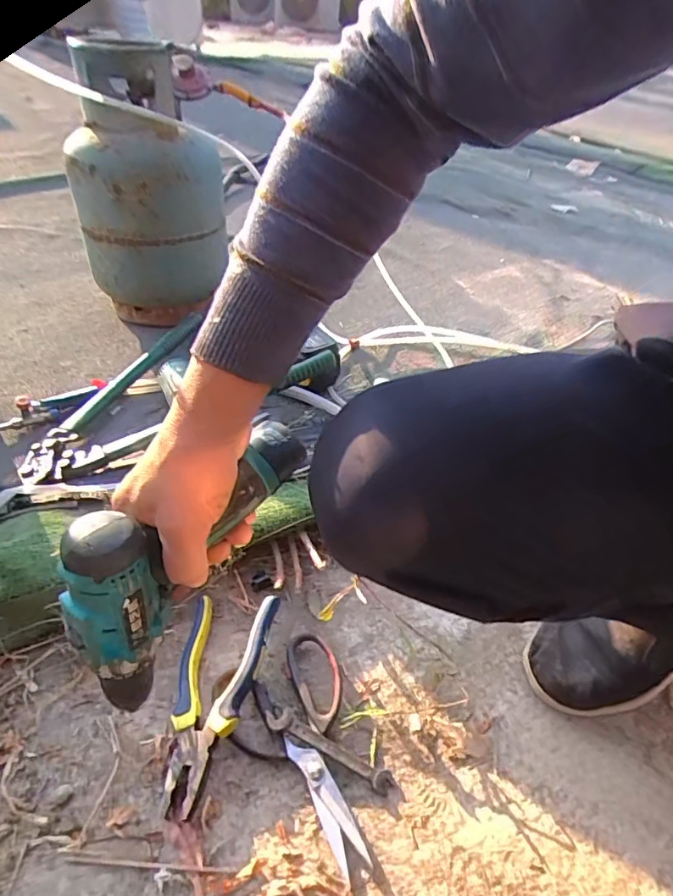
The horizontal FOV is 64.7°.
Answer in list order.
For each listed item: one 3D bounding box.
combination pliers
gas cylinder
[{"bbox_3d":[-0.111,0.219,0.474,0.076,0.035,0.184,9,41,3],"label":"combination pliers"},{"bbox_3d":[-0.301,-0.388,0.860,0.221,0.408,0.191,-11,44,-19],"label":"gas cylinder"}]

